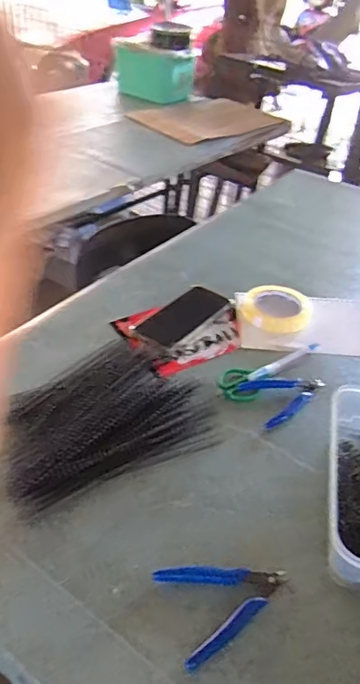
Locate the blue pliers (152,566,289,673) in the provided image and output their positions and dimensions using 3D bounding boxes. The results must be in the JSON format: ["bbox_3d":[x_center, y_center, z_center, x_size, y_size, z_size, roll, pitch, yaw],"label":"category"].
[{"bbox_3d":[0.046,0.231,0.478,0.114,0.006,0.087,-10,41,-18],"label":"blue pliers"}]

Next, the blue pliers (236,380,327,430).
[{"bbox_3d":[0.145,0.068,0.692,0.116,0.013,0.072,-14,43,-23],"label":"blue pliers"}]

